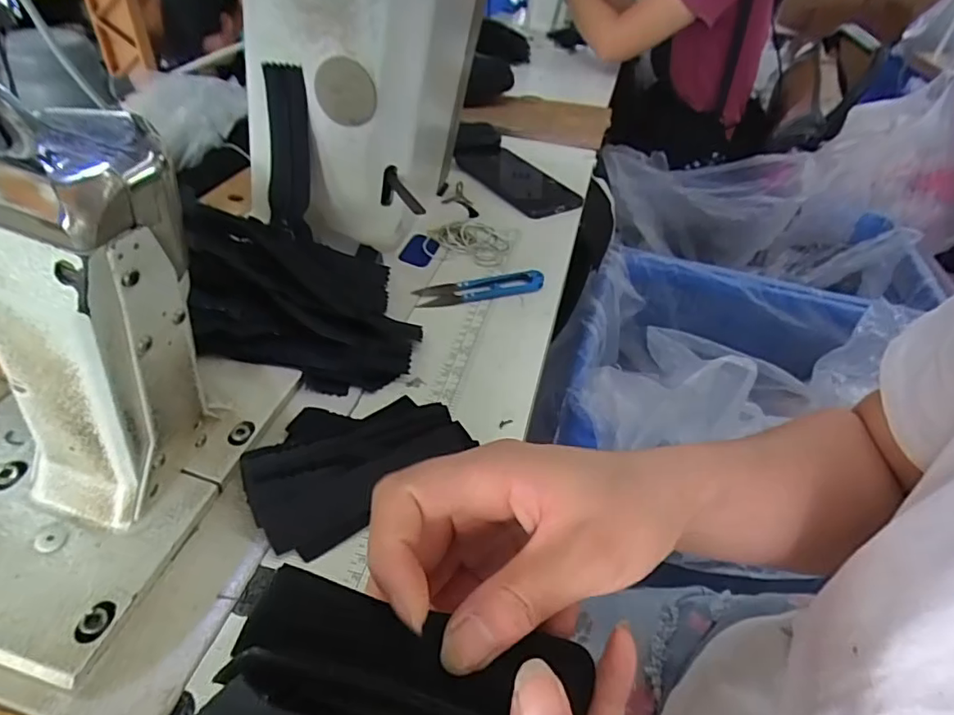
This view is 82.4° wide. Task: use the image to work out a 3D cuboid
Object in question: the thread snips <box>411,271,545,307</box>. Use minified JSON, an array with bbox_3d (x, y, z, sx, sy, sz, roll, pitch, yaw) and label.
[{"bbox_3d":[0.003,-0.061,0.474,0.114,0.007,0.027,-9,42,-17],"label":"thread snips"}]

